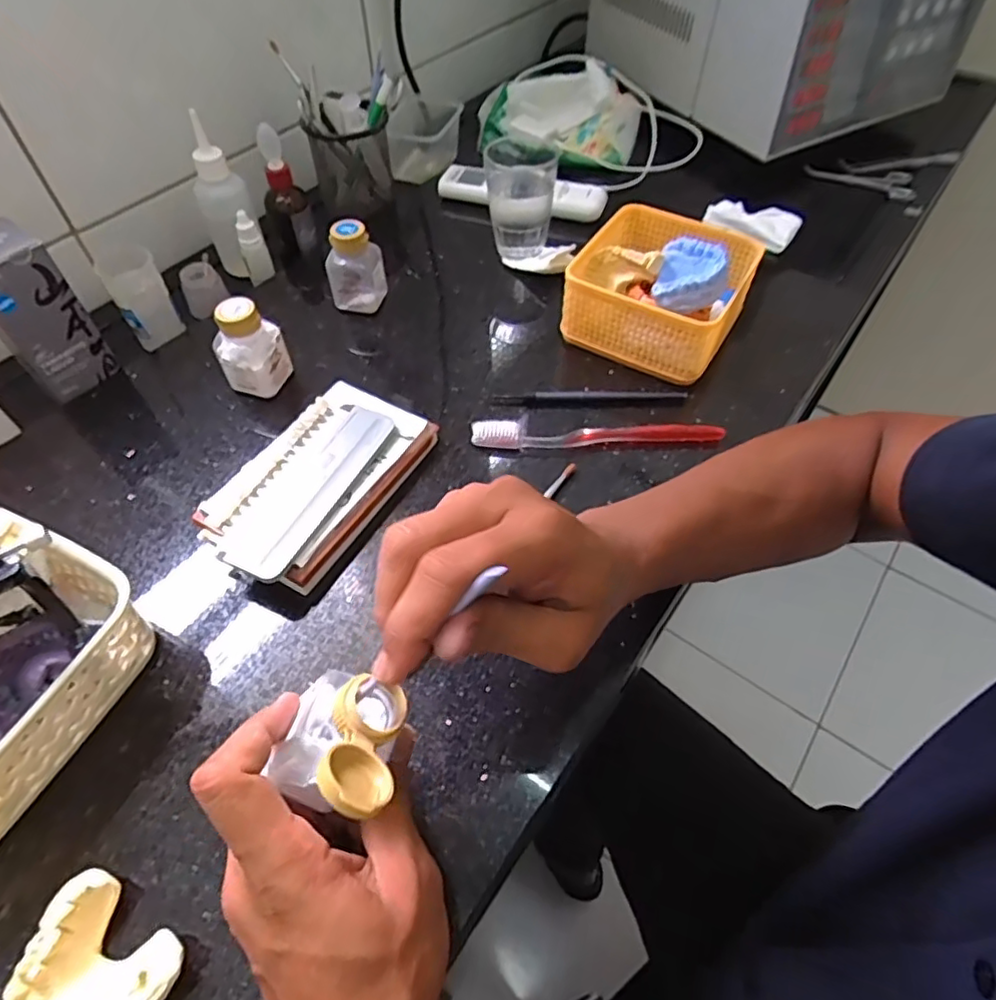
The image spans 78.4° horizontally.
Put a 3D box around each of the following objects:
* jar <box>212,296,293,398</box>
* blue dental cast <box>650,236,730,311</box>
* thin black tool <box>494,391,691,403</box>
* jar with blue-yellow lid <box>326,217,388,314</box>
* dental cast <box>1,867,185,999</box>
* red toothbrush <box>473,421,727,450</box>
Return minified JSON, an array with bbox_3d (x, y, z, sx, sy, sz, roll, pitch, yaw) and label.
[{"bbox_3d":[-0.195,-0.119,0.480,0.043,0.076,0.035,9,55,6],"label":"jar"},{"bbox_3d":[0.154,-0.178,0.488,0.054,0.038,0.062,15,55,10],"label":"blue dental cast"},{"bbox_3d":[0.075,-0.085,0.498,0.155,0.009,0.012,-1,55,-2],"label":"thin black tool"},{"bbox_3d":[-0.126,-0.205,0.542,0.040,0.074,0.034,16,56,10],"label":"jar with blue-yellow lid"},{"bbox_3d":[-0.181,0.211,0.276,0.069,0.029,0.052,27,59,17],"label":"dental cast"},{"bbox_3d":[0.076,-0.049,0.469,0.190,0.015,0.019,3,55,1],"label":"red toothbrush"}]

